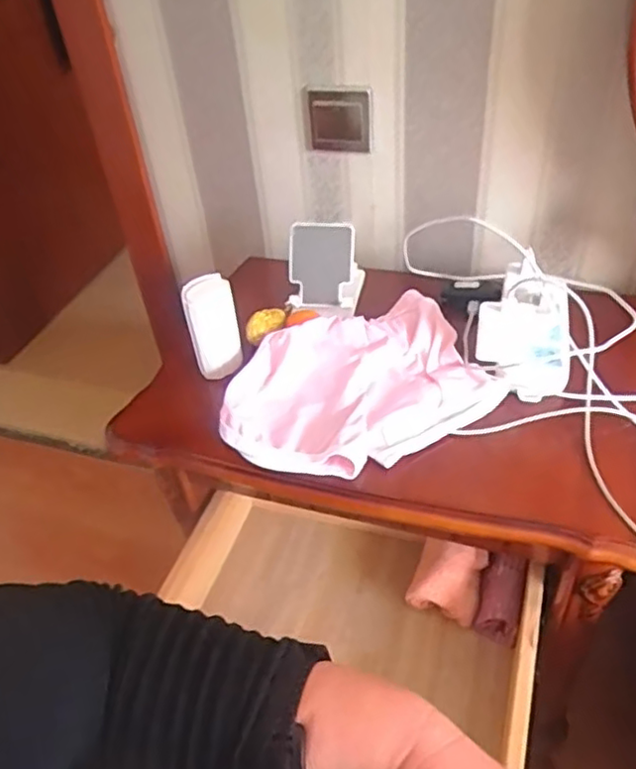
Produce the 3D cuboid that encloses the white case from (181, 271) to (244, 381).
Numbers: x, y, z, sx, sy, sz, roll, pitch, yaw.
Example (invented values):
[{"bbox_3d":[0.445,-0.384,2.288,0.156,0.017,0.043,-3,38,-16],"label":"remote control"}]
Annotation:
[{"bbox_3d":[-0.115,-0.062,0.717,0.053,0.113,0.029,-10,22,-4],"label":"white case"}]

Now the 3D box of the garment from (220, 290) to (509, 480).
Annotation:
[{"bbox_3d":[0.037,-0.003,0.689,0.274,0.036,0.191,-17,43,-12],"label":"garment"}]

